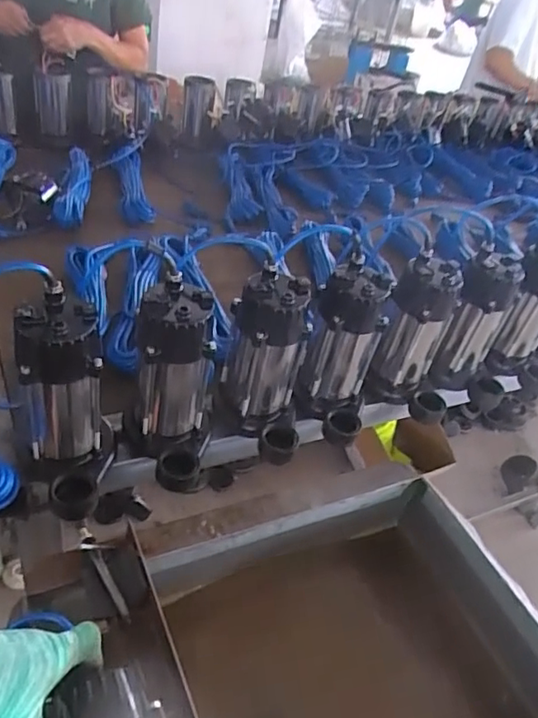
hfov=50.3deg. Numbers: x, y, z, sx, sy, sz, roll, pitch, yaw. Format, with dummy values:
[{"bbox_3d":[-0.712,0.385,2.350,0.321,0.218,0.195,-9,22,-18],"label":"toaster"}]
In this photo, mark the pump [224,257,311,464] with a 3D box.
[{"bbox_3d":[-0.001,0.006,0.791,0.115,0.218,0.140,8,38,-6],"label":"pump"}]

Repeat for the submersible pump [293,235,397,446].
[{"bbox_3d":[0.109,-0.006,0.841,0.109,0.234,0.126,17,38,5],"label":"submersible pump"}]

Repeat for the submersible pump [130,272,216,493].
[{"bbox_3d":[-0.121,0.034,0.731,0.110,0.226,0.144,1,39,-15],"label":"submersible pump"}]

